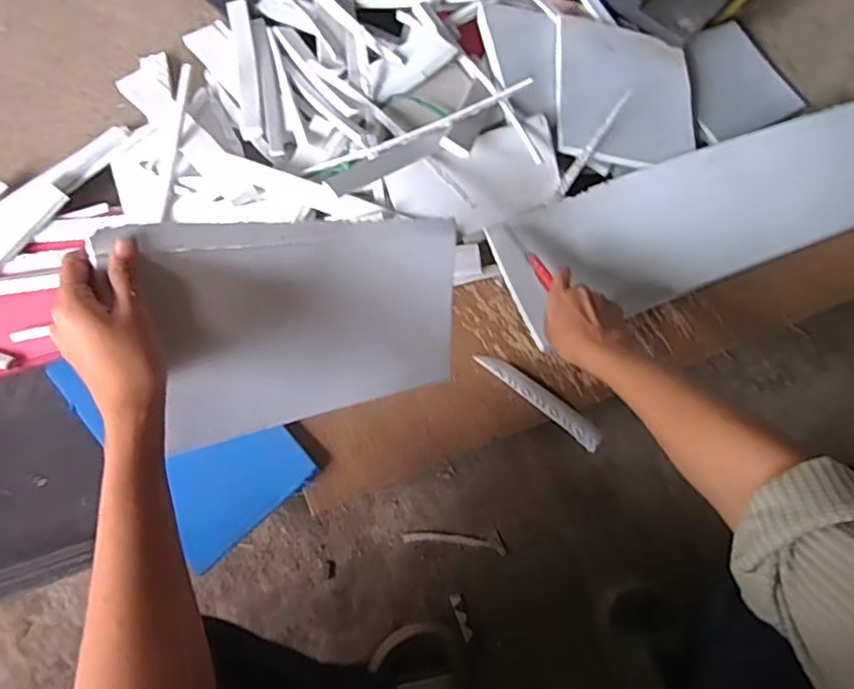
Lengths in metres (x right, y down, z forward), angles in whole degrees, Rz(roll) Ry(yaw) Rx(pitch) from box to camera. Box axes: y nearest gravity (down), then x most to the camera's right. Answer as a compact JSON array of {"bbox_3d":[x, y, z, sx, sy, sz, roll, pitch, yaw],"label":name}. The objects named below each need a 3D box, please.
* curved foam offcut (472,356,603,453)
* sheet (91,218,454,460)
[{"bbox_3d":[0.121,0.056,0.673,0.155,0.010,0.024,39,75,11],"label":"curved foam offcut"},{"bbox_3d":[-0.087,-0.017,0.501,0.252,0.019,0.158,-9,111,-31],"label":"sheet"}]

